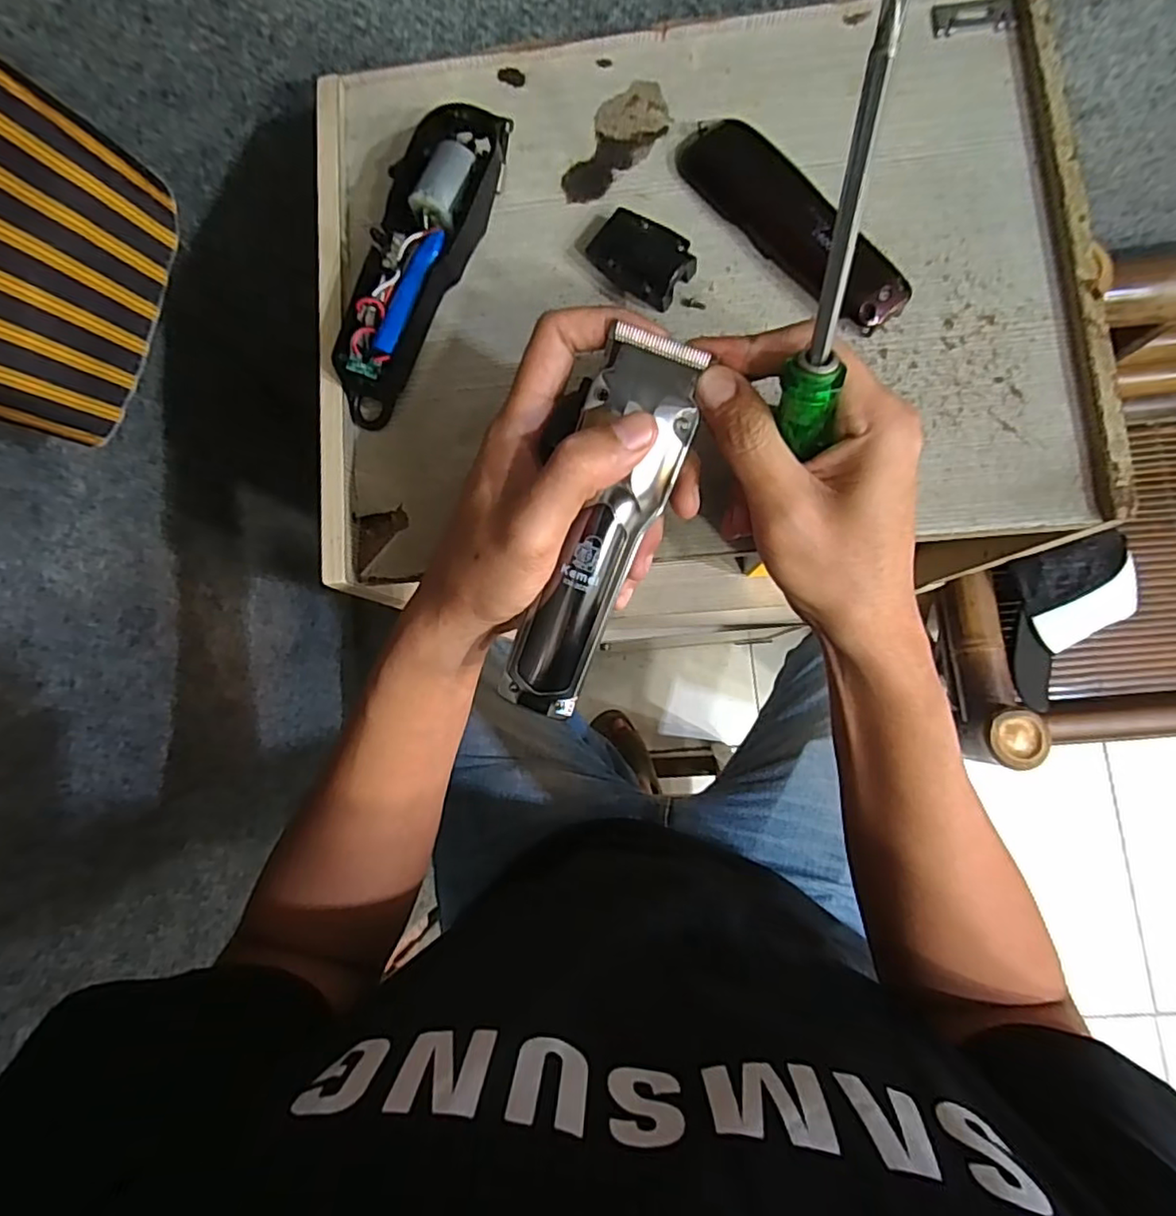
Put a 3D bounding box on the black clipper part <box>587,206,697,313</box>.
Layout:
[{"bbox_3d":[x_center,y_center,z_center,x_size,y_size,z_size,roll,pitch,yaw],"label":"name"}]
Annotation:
[{"bbox_3d":[0.028,-0.186,0.331,0.053,0.016,0.037,37,86,8],"label":"black clipper part"}]

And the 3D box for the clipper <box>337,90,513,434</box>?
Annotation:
[{"bbox_3d":[-0.091,-0.181,0.330,0.046,0.034,0.163,20,84,7],"label":"clipper"}]

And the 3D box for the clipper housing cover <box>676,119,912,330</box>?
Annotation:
[{"bbox_3d":[0.106,-0.204,0.325,0.037,0.020,0.146,-40,81,-2],"label":"clipper housing cover"}]

